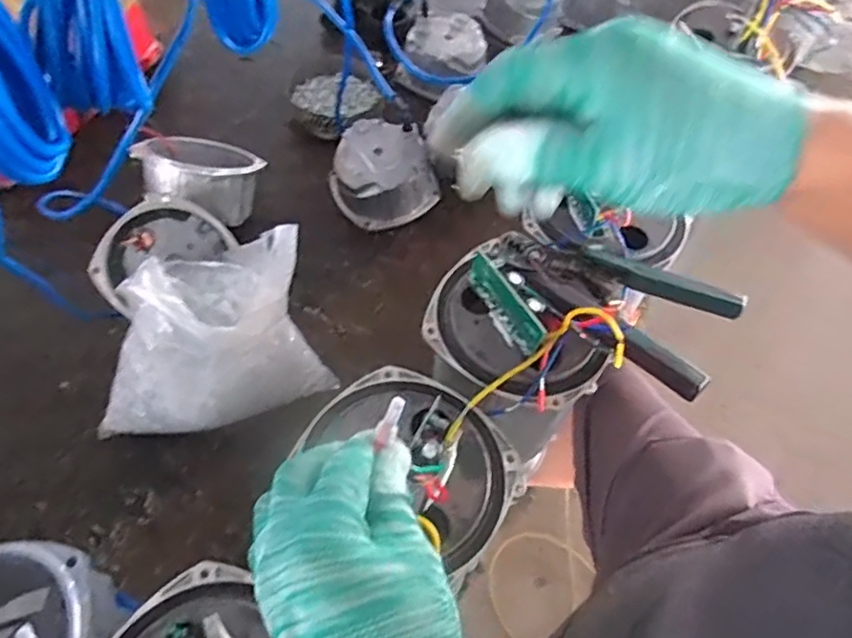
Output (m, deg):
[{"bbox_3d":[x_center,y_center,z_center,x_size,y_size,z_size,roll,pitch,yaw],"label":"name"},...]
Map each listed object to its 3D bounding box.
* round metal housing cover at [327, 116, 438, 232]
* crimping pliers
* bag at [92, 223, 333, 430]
[{"bbox_3d":[-0.056,-0.189,0.784,0.128,0.085,0.130,2,58,-3],"label":"round metal housing cover"},{"bbox_3d":[0.129,-0.019,0.431,0.179,0.039,0.118,28,60,14],"label":"crimping pliers"},{"bbox_3d":[-0.223,0.019,0.587,0.230,0.174,0.152,-24,62,-18],"label":"bag"}]

